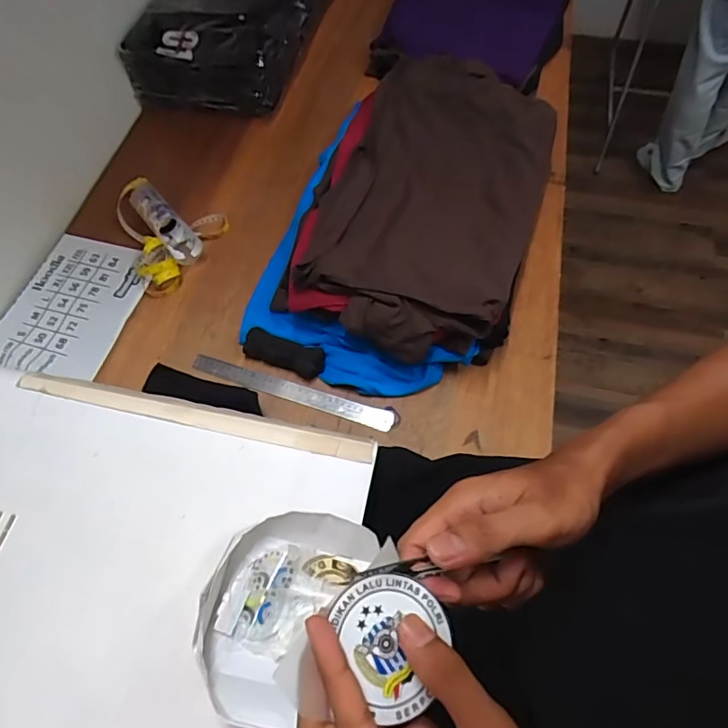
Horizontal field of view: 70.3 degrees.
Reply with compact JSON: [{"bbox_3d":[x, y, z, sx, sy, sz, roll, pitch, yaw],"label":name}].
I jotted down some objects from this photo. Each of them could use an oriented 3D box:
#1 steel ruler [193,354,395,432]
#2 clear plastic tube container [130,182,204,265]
[{"bbox_3d":[-0.111,0.041,0.788,0.321,0.006,0.032,16,70,10],"label":"steel ruler"},{"bbox_3d":[-0.359,-0.257,0.917,0.057,0.052,0.197,-38,66,-16],"label":"clear plastic tube container"}]

